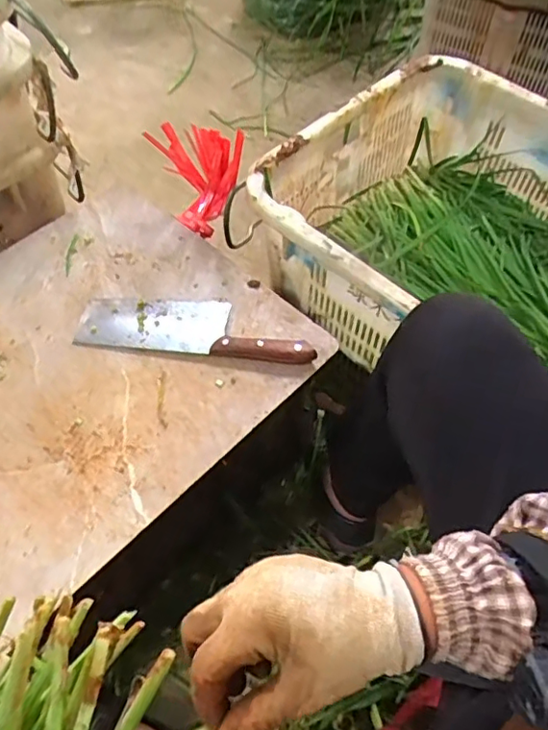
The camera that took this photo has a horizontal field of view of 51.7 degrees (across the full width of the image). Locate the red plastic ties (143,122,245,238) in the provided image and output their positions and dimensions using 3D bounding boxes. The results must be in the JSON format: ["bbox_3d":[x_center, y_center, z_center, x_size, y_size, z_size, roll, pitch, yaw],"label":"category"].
[{"bbox_3d":[-0.107,-0.258,0.750,0.074,0.153,0.132,-32,66,-19],"label":"red plastic ties"}]

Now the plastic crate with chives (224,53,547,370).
[{"bbox_3d":[0.338,-0.125,0.783,0.503,0.208,0.633,-36,66,-21],"label":"plastic crate with chives"}]

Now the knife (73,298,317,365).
[{"bbox_3d":[-0.092,-0.049,0.673,0.275,0.023,0.076,7,59,1],"label":"knife"}]

